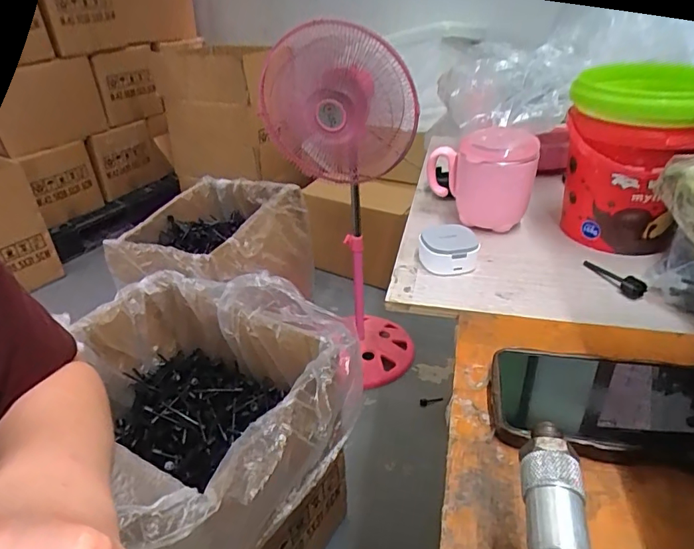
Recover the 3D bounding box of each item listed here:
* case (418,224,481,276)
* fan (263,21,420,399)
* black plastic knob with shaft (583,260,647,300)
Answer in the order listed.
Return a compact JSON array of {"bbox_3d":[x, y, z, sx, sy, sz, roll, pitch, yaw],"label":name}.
[{"bbox_3d":[0.097,-0.024,0.469,0.054,0.031,0.048,0,33,4],"label":"case"},{"bbox_3d":[-0.007,-0.134,1.217,0.340,0.853,0.276,-3,32,0],"label":"fan"},{"bbox_3d":[0.242,0.000,0.439,0.016,0.014,0.059,-11,33,-13],"label":"black plastic knob with shaft"}]

